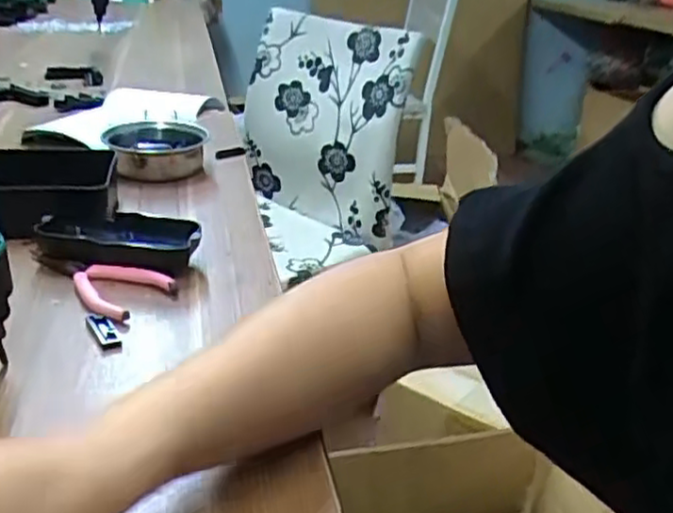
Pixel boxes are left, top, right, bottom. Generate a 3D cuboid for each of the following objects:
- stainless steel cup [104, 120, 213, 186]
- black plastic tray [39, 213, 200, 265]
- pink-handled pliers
[{"bbox_3d":[-0.172,-0.095,0.676,0.086,0.048,0.094,4,25,-2],"label":"stainless steel cup"},{"bbox_3d":[-0.156,-0.009,0.506,0.115,0.030,0.054,7,25,4],"label":"black plastic tray"},{"bbox_3d":[-0.160,0.014,0.479,0.100,0.013,0.054,22,30,32],"label":"pink-handled pliers"}]

